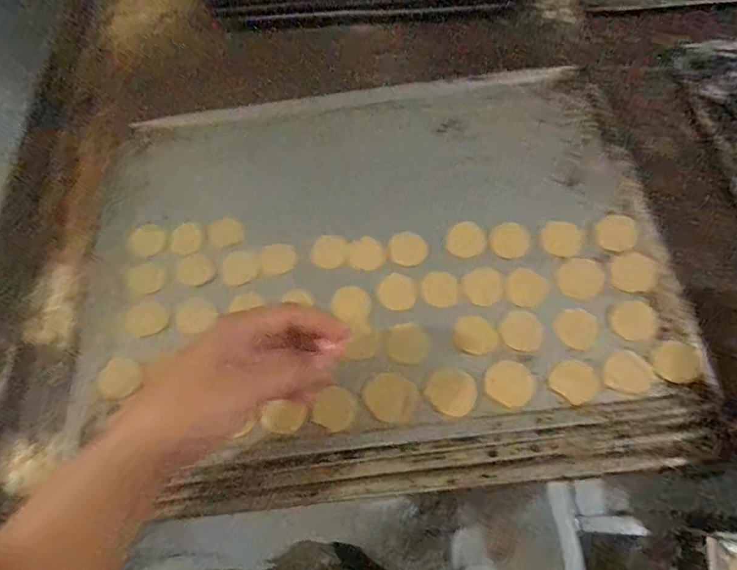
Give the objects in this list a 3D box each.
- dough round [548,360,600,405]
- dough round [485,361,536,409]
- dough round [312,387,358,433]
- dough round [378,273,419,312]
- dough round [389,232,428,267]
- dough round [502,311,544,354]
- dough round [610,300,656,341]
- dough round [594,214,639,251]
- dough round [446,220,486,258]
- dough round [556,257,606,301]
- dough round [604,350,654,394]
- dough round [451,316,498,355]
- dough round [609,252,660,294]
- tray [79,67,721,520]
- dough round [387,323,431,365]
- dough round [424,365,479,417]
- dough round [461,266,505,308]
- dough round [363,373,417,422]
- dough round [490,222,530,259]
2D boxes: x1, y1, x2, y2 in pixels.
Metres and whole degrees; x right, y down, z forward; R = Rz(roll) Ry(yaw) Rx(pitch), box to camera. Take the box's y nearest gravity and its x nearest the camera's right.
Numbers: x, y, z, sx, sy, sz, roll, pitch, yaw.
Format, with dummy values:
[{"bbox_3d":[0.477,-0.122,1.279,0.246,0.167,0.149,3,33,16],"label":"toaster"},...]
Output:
[{"bbox_3d":[0.146,0.067,0.349,0.031,0.004,0.030,-1,64,2],"label":"dough round"},{"bbox_3d":[0.101,0.070,0.351,0.033,0.004,0.032,-1,64,2],"label":"dough round"},{"bbox_3d":[-0.024,0.088,0.350,0.028,0.004,0.029,-1,64,2],"label":"dough round"},{"bbox_3d":[0.024,0.005,0.395,0.031,0.004,0.032,-1,64,2],"label":"dough round"},{"bbox_3d":[0.033,-0.030,0.407,0.031,0.004,0.029,-1,64,2],"label":"dough round"},{"bbox_3d":[0.116,0.034,0.370,0.030,0.004,0.032,-1,64,2],"label":"dough round"},{"bbox_3d":[0.196,0.025,0.363,0.030,0.004,0.033,-1,64,2],"label":"dough round"},{"bbox_3d":[0.200,-0.042,0.396,0.030,0.004,0.035,27,68,15],"label":"dough round"},{"bbox_3d":[0.081,-0.038,0.404,0.030,0.004,0.033,-1,64,2],"label":"dough round"},{"bbox_3d":[0.165,-0.006,0.382,0.033,0.004,0.036,-1,64,2],"label":"dough round"},{"bbox_3d":[0.184,0.062,0.348,0.031,0.004,0.031,-1,64,2],"label":"dough round"},{"bbox_3d":[0.081,0.037,0.370,0.032,0.004,0.030,-1,64,2],"label":"dough round"},{"bbox_3d":[0.206,-0.009,0.381,0.033,0.004,0.035,-1,64,2],"label":"dough round"},{"bbox_3d":[0.003,-0.022,0.400,0.432,0.019,0.346,-7,64,-1],"label":"tray"},{"bbox_3d":[0.030,0.044,0.374,0.030,0.004,0.032,-1,64,2],"label":"dough round"},{"bbox_3d":[0.060,0.075,0.351,0.034,0.004,0.033,-1,64,2],"label":"dough round"},{"bbox_3d":[0.092,0.001,0.389,0.032,0.004,0.032,-1,64,2],"label":"dough round"},{"bbox_3d":[0.016,0.079,0.352,0.035,0.004,0.033,-1,64,2],"label":"dough round"},{"bbox_3d":[0.116,-0.037,0.403,0.030,0.004,0.034,28,69,15],"label":"dough round"}]

